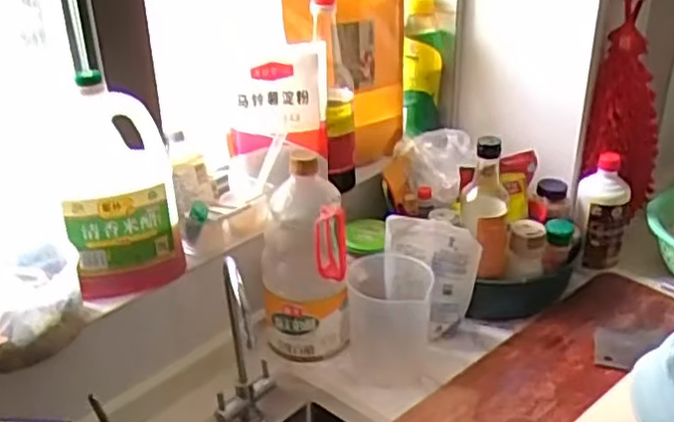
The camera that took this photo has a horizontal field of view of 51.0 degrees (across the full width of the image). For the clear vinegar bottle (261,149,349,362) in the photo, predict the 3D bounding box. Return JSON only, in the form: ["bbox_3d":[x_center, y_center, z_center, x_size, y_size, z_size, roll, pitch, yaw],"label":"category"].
[{"bbox_3d":[-0.041,0.061,0.880,0.104,0.253,0.084,-2,28,-1],"label":"clear vinegar bottle"}]

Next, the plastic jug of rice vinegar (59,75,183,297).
[{"bbox_3d":[-0.254,-0.027,0.808,0.121,0.229,0.094,-14,30,-22],"label":"plastic jug of rice vinegar"}]

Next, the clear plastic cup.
[{"bbox_3d":[0.070,0.144,0.925,0.107,0.139,0.107,-2,29,1],"label":"clear plastic cup"}]

